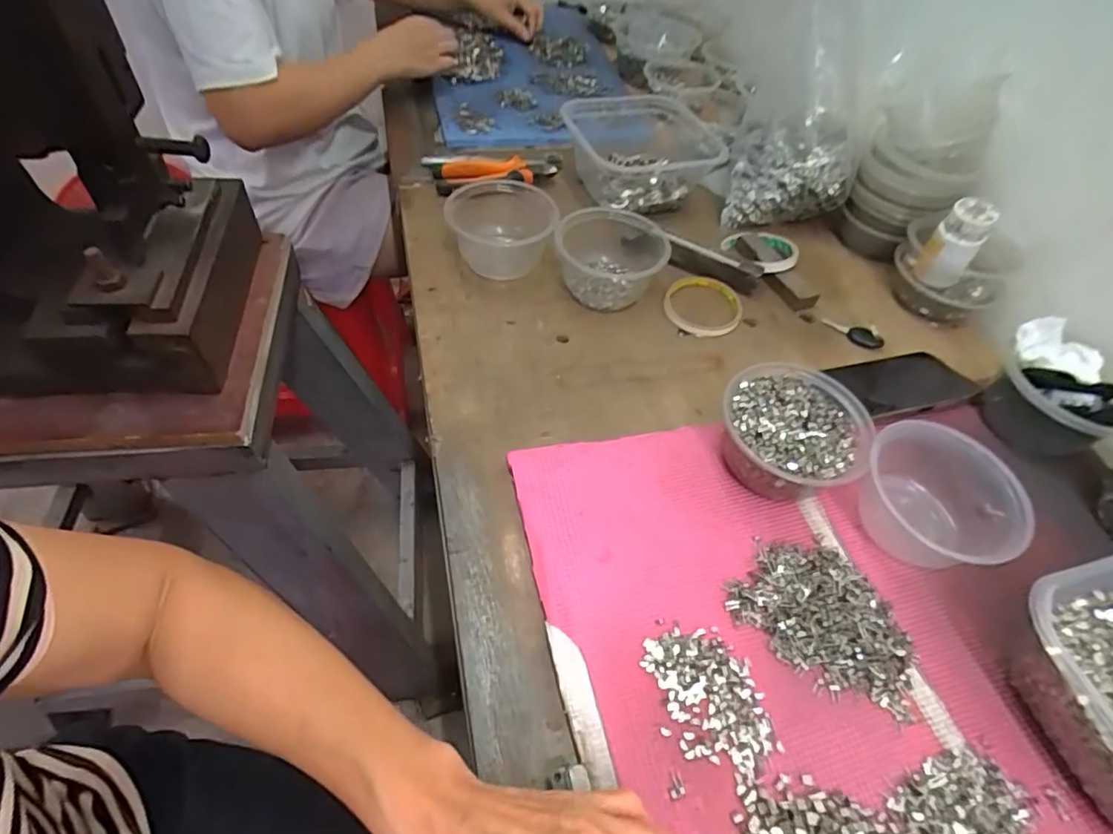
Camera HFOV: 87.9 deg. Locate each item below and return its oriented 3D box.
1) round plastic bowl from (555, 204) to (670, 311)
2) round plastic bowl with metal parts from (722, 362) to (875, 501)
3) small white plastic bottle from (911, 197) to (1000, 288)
[{"bbox_3d":[0.060,-0.176,0.617,0.111,0.061,0.113,3,51,-3],"label":"round plastic bowl"},{"bbox_3d":[0.189,0.017,0.474,0.108,0.066,0.115,3,51,-3],"label":"round plastic bowl with metal parts"},{"bbox_3d":[0.407,-0.175,0.591,0.043,0.085,0.033,35,56,19],"label":"small white plastic bottle"}]

